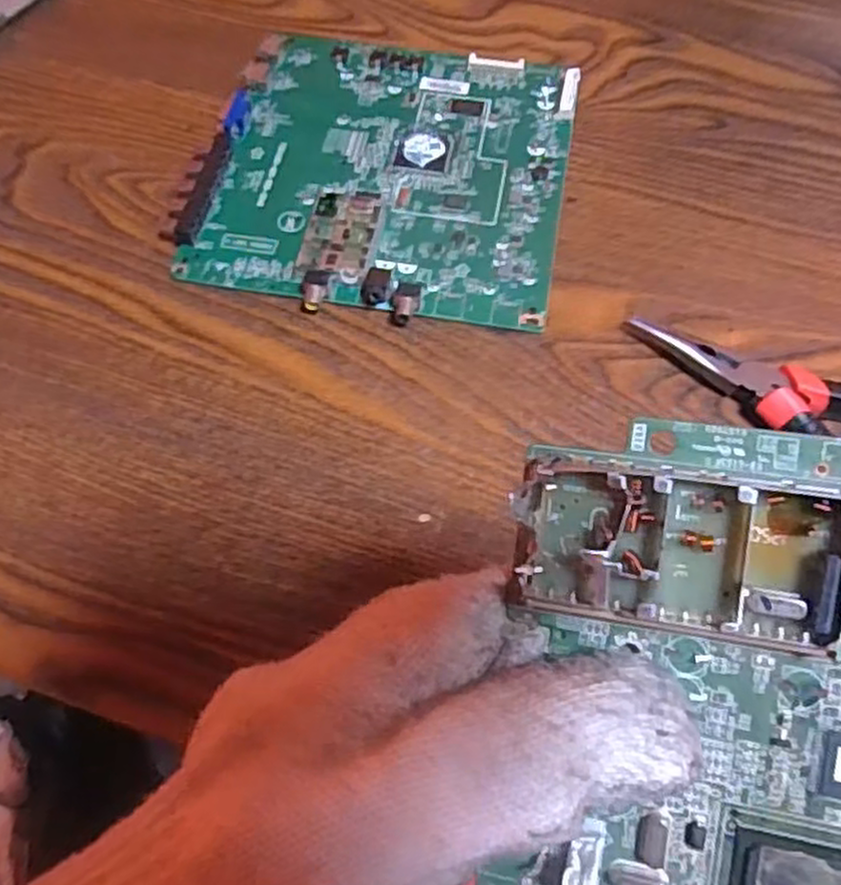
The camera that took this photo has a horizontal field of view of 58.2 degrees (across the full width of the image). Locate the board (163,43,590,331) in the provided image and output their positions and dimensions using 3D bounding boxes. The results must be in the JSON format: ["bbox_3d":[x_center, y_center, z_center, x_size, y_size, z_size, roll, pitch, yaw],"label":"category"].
[{"bbox_3d":[-0.019,-0.147,0.401,0.188,0.014,0.183,9,63,4],"label":"board"}]

